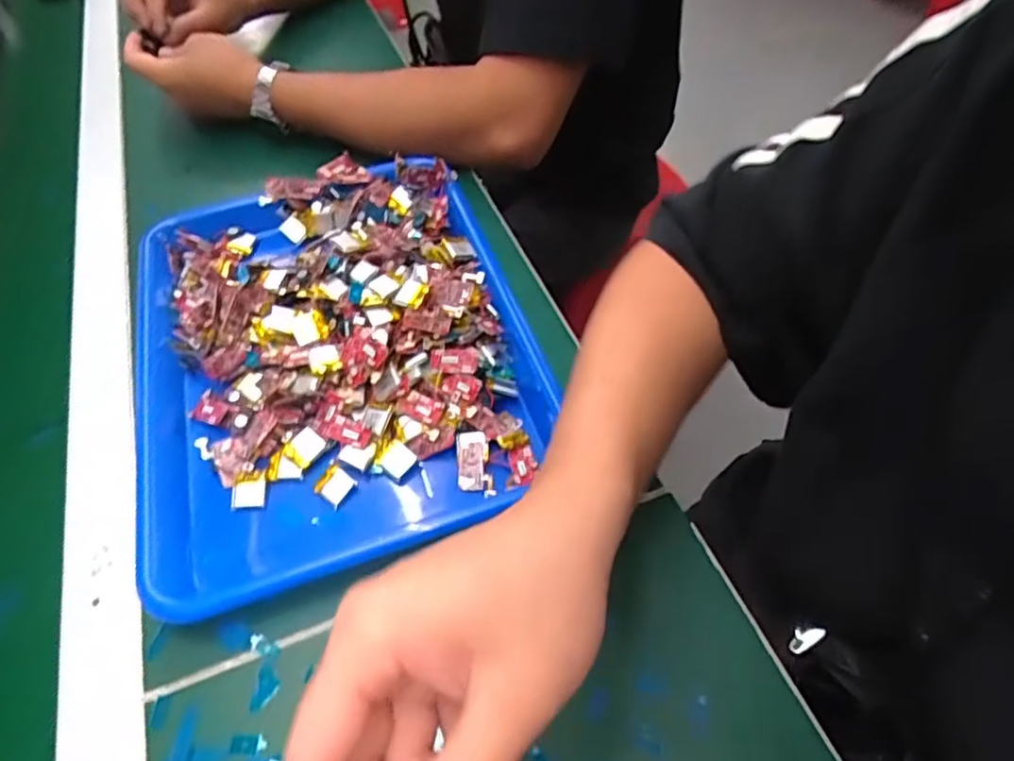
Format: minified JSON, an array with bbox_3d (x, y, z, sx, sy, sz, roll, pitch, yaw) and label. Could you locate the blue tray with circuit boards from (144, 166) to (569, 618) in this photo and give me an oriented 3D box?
[{"bbox_3d":[-0.121,-0.032,0.426,0.255,0.037,0.323,-18,56,-9],"label":"blue tray with circuit boards"}]

